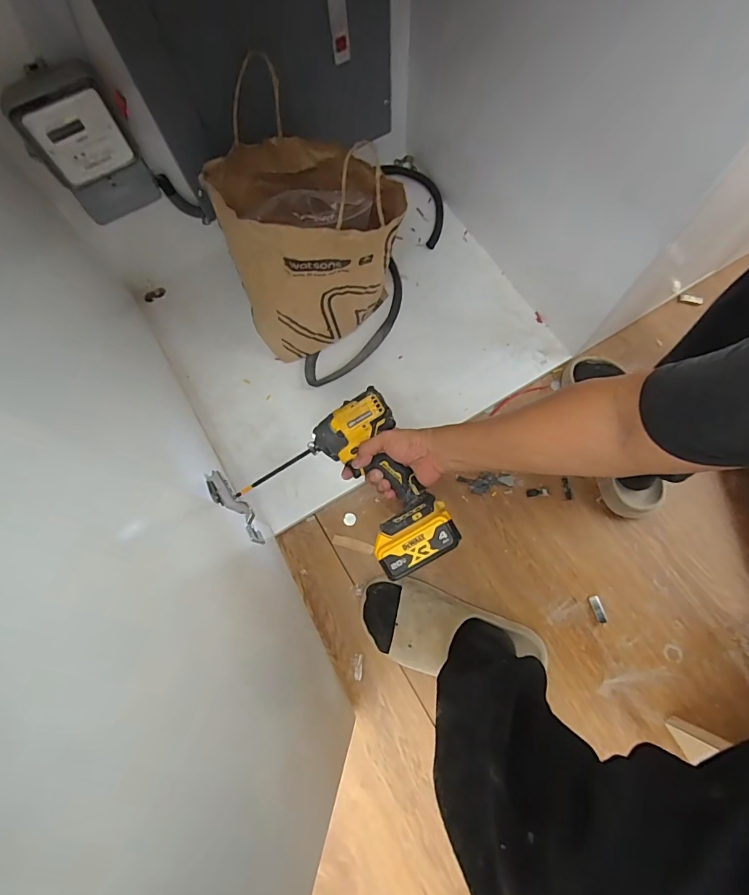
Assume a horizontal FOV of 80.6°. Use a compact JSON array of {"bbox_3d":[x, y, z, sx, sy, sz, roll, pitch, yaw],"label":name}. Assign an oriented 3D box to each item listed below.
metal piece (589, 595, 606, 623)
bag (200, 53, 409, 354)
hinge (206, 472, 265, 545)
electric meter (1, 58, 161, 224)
[{"bbox_3d":[0.365,0.264,0.719,0.015,0.004,0.043,-16,76,-3],"label":"metal piece"},{"bbox_3d":[-0.099,-0.322,0.710,0.264,0.348,0.185,0,67,-2],"label":"bag"},{"bbox_3d":[-0.203,0.088,0.649,0.030,0.041,0.121,-42,72,-11],"label":"hinge"},{"bbox_3d":[-0.401,-0.419,0.628,0.127,0.192,0.050,-25,69,-5],"label":"electric meter"}]

